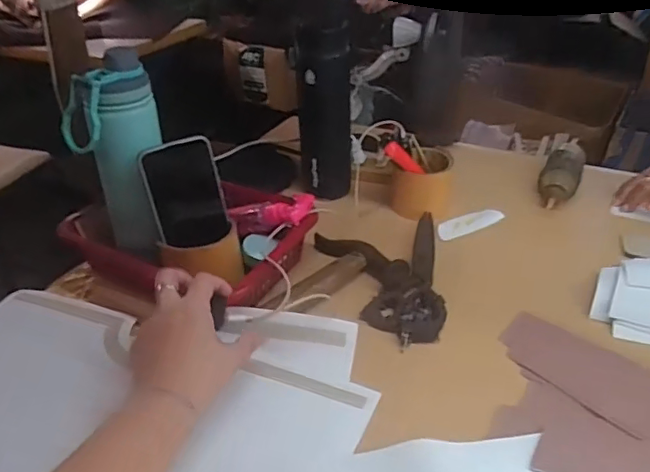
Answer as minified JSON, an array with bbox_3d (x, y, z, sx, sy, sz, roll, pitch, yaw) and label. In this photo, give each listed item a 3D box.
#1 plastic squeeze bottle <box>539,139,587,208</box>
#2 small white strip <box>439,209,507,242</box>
[{"bbox_3d":[0.345,-0.093,0.807,0.053,0.045,0.157,15,40,24],"label":"plastic squeeze bottle"},{"bbox_3d":[0.195,-0.017,0.755,0.098,0.008,0.031,-19,39,-21],"label":"small white strip"}]

